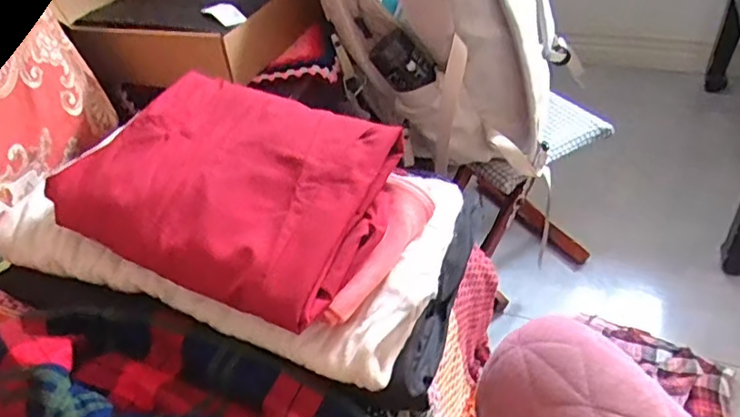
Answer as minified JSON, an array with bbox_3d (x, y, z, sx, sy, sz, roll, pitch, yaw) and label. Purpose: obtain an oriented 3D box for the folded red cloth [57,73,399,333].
[{"bbox_3d":[-0.137,-0.025,0.594,0.330,0.068,0.222,20,48,29],"label":"folded red cloth"}]

